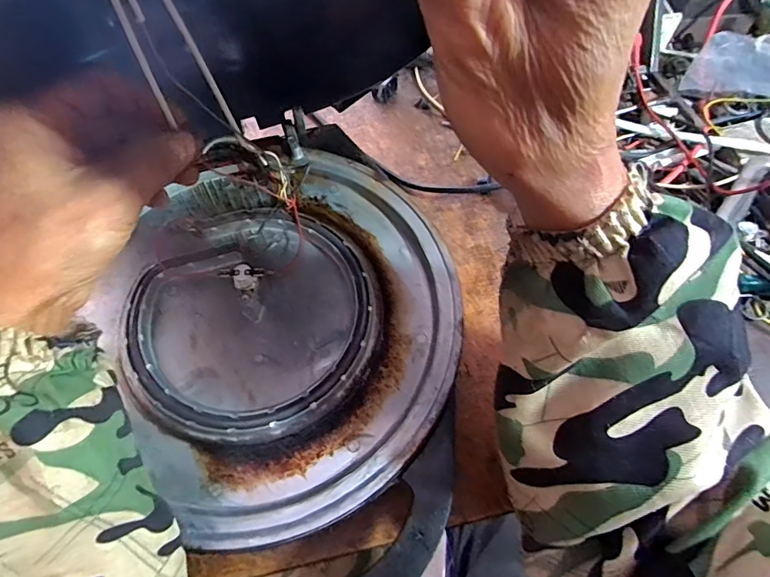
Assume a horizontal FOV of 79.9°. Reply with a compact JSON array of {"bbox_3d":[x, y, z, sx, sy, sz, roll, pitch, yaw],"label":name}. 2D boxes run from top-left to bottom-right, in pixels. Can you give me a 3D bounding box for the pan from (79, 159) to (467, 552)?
[{"bbox_3d":[-0.072,0.015,0.347,0.249,0.025,0.276,-33,66,-15],"label":"pan"}]

